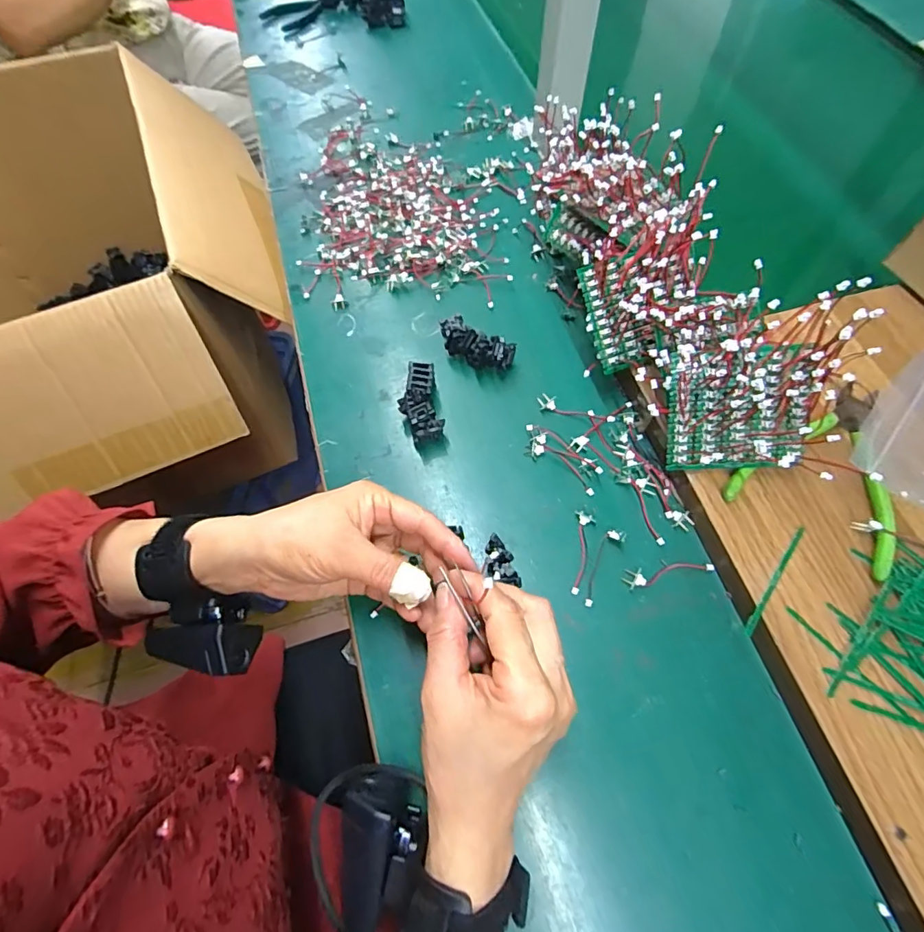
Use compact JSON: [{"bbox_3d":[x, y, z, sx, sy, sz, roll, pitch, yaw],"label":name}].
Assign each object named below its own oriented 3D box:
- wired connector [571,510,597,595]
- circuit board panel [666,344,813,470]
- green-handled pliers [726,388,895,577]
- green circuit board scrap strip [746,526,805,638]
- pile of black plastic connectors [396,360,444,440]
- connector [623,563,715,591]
[{"bbox_3d":[0.087,0.061,0.356,0.014,0.004,0.061,7,66,5],"label":"wired connector"},{"bbox_3d":[0.183,-0.037,0.334,0.082,0.013,0.082,-1,110,13],"label":"circuit board panel"},{"bbox_3d":[0.262,-0.007,0.349,0.103,0.013,0.140,32,68,16],"label":"green-handled pliers"},{"bbox_3d":[0.203,0.072,0.320,0.005,0.004,0.084,34,71,15],"label":"green circuit board scrap strip"},{"bbox_3d":[-0.034,-0.049,0.402,0.031,0.030,0.063,-11,64,-4],"label":"pile of black plastic connectors"},{"bbox_3d":[0.144,0.074,0.347,0.063,0.004,0.014,-12,66,-4],"label":"connector"}]

